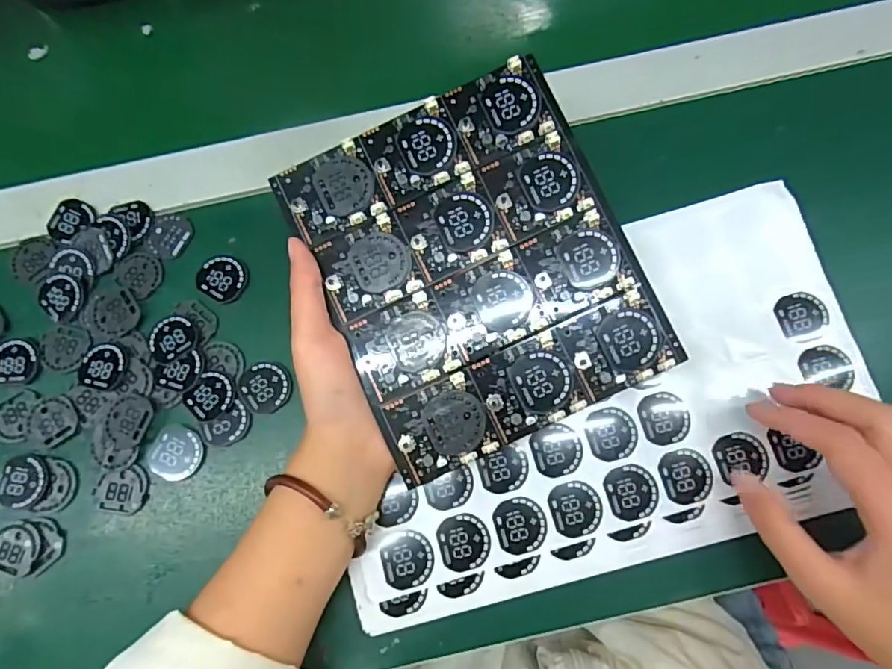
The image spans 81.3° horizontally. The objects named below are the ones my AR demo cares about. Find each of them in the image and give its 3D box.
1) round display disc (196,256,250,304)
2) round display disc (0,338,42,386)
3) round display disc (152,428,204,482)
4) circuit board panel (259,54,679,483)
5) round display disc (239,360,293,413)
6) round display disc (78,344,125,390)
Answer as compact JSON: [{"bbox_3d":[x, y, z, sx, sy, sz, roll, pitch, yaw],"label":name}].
[{"bbox_3d":[-0.143,-0.036,0.332,0.032,0.004,0.028,28,80,7],"label":"round display disc"},{"bbox_3d":[-0.268,0.017,0.322,0.029,0.004,0.028,0,78,1],"label":"round display disc"},{"bbox_3d":[-0.160,0.071,0.308,0.030,0.004,0.030,0,78,1],"label":"round display disc"},{"bbox_3d":[0.015,-0.037,0.276,0.153,0.004,0.180,-26,85,1],"label":"circuit board panel"},{"bbox_3d":[-0.109,0.031,0.316,0.030,0.004,0.031,0,78,1],"label":"round display disc"},{"bbox_3d":[-0.212,0.020,0.320,0.029,0.004,0.027,0,78,1],"label":"round display disc"}]

